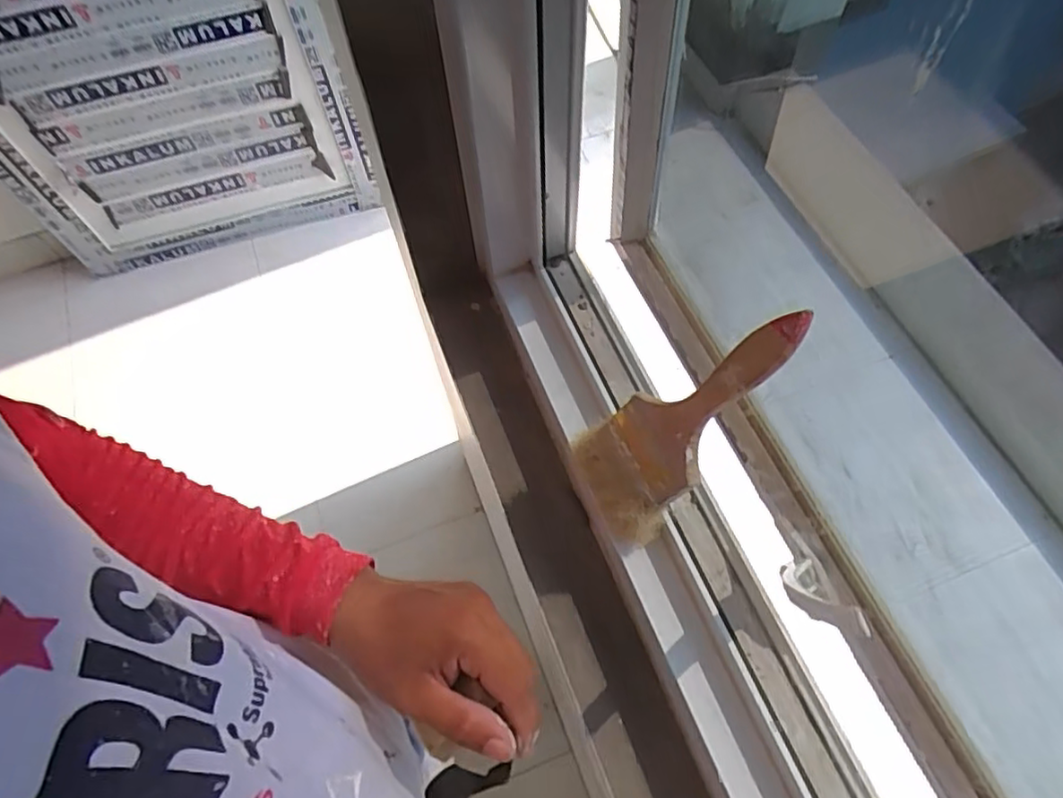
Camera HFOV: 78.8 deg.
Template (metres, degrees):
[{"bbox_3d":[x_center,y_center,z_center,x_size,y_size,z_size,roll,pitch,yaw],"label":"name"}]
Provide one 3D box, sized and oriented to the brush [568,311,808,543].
[{"bbox_3d":[0.089,0.015,0.384,0.020,0.192,0.073,-5,57,-37],"label":"brush"}]

